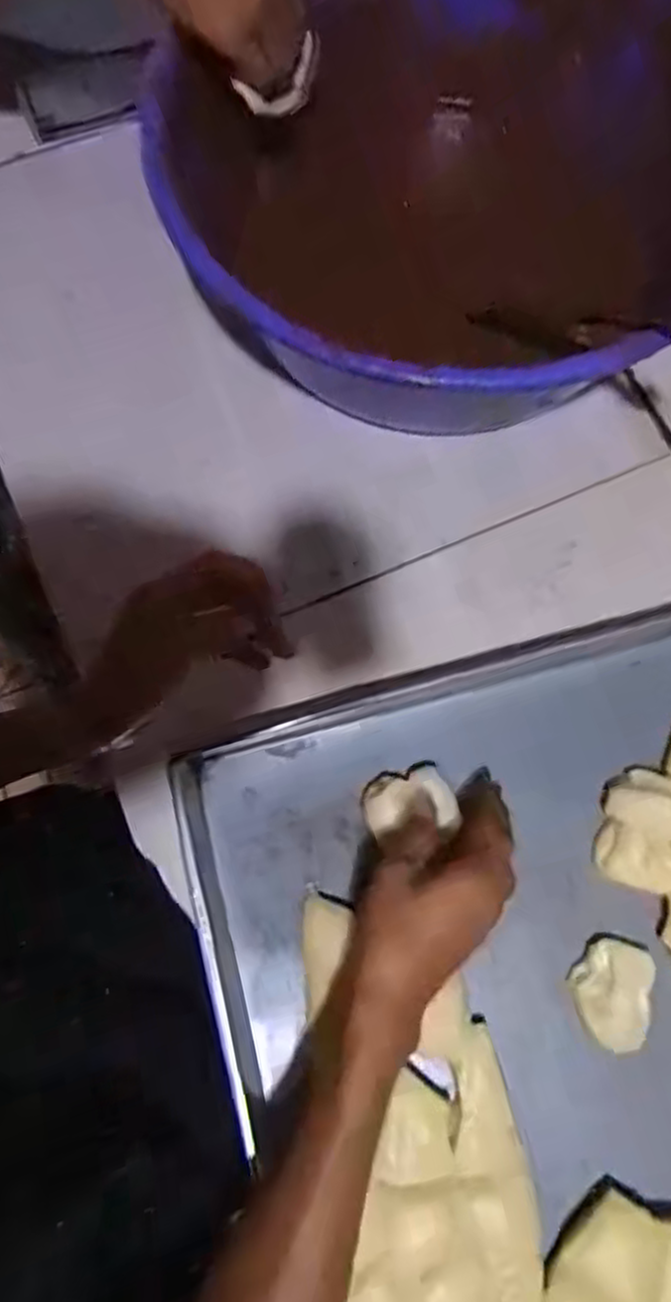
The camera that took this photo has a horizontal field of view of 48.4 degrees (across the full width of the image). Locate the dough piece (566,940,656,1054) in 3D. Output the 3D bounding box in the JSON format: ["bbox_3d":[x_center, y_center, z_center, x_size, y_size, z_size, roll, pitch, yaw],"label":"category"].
[{"bbox_3d":[0.173,0.215,0.466,0.045,0.022,0.061,15,73,5],"label":"dough piece"}]

